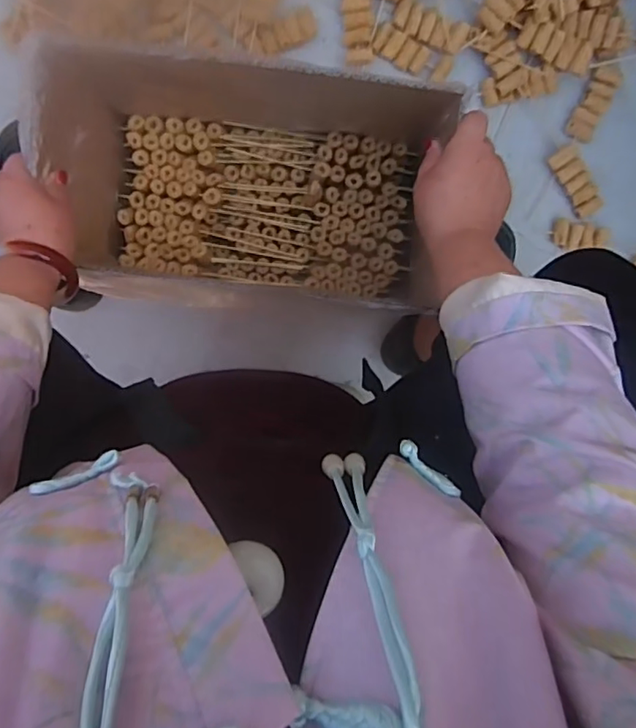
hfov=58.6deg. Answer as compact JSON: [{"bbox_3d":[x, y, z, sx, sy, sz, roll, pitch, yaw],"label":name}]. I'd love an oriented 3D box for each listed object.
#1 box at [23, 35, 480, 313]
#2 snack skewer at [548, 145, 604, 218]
[{"bbox_3d":[-0.072,-0.180,0.597,0.341,0.221,0.189,5,99,-3],"label":"box"},{"bbox_3d":[0.361,-0.253,0.789,0.041,0.015,0.101,-35,99,4],"label":"snack skewer"}]

